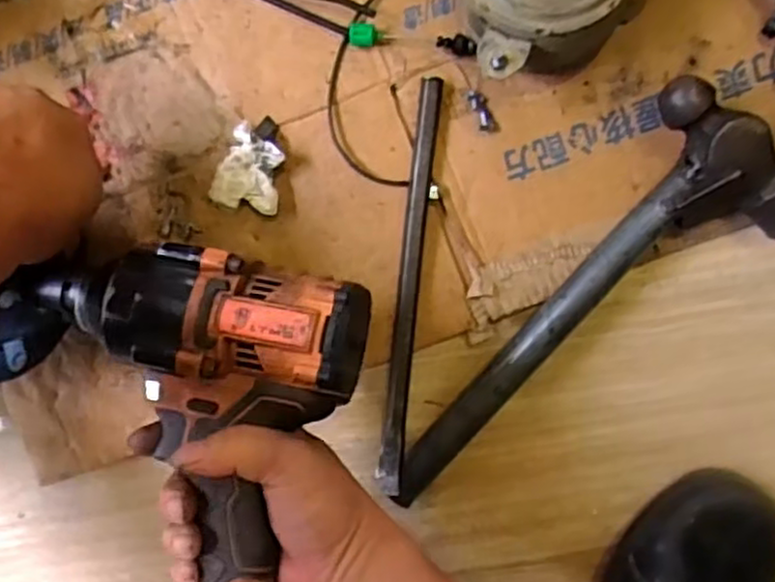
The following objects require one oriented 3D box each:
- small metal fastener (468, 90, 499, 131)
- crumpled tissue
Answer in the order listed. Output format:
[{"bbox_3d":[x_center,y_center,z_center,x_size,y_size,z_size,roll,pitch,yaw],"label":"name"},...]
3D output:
[{"bbox_3d":[0.061,-0.115,0.471,0.012,0.009,0.028,-21,95,5],"label":"small metal fastener"},{"bbox_3d":[-0.090,-0.079,0.476,0.043,0.023,0.052,12,97,2],"label":"crumpled tissue"}]

